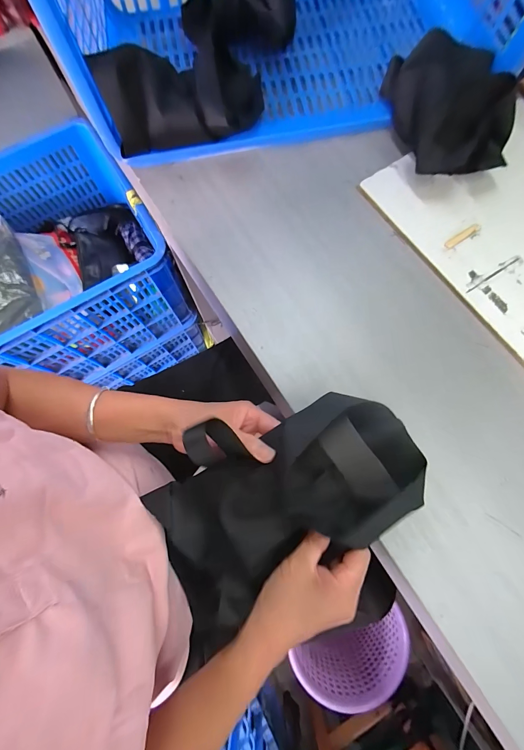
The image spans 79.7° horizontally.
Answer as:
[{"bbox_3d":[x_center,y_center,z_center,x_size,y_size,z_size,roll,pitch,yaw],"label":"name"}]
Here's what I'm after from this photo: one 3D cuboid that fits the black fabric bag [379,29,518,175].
[{"bbox_3d":[0.264,-0.375,0.445,0.122,0.072,0.190,-14,77,-3],"label":"black fabric bag"}]

